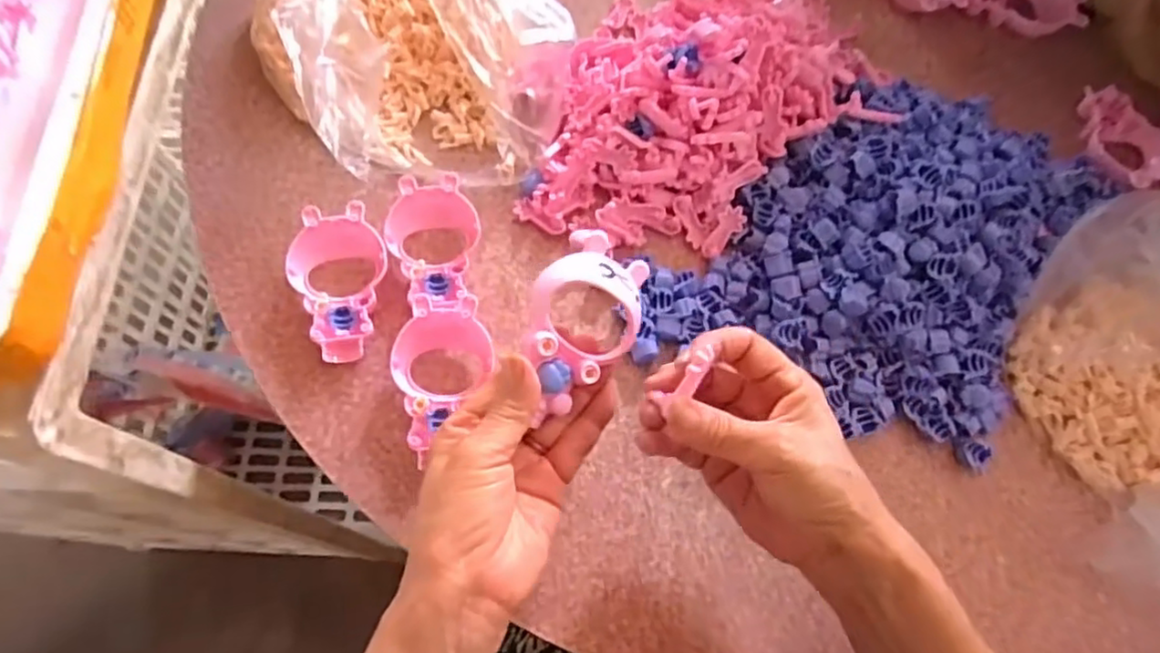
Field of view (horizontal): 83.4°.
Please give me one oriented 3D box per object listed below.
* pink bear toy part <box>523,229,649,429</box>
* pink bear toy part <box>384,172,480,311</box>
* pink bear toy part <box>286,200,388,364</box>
[{"bbox_3d":[0.001,-0.004,0.330,0.053,0.029,0.091,29,70,9],"label":"pink bear toy part"},{"bbox_3d":[-0.096,-0.052,0.431,0.058,0.030,0.097,-9,69,-6],"label":"pink bear toy part"},{"bbox_3d":[-0.153,-0.026,0.419,0.058,0.027,0.103,-8,69,-6],"label":"pink bear toy part"}]

